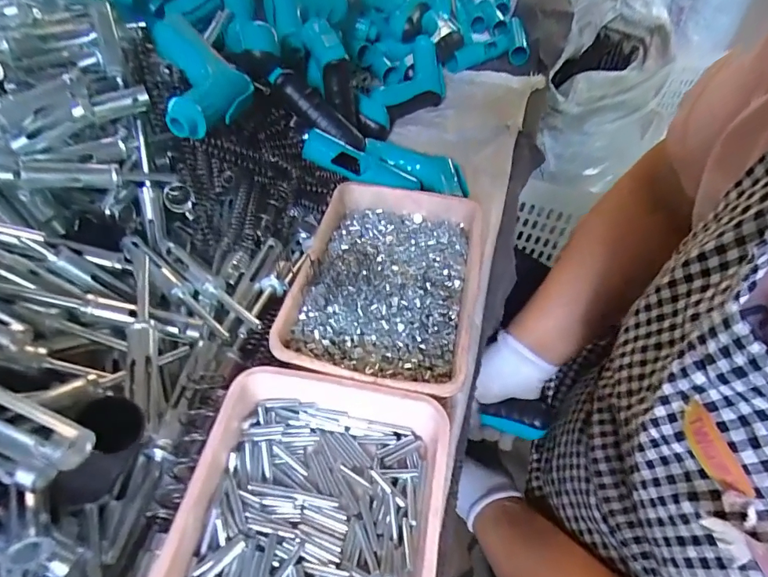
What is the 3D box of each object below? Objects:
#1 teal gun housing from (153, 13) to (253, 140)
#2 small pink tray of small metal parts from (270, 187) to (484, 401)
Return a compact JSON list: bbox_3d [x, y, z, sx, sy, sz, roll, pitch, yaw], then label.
[{"bbox_3d":[-0.159,-0.190,0.390,0.071,0.039,0.134,-15,54,-17],"label":"teal gun housing"},{"bbox_3d":[0.004,-0.009,0.365,0.133,0.034,0.202,12,50,5],"label":"small pink tray of small metal parts"}]

